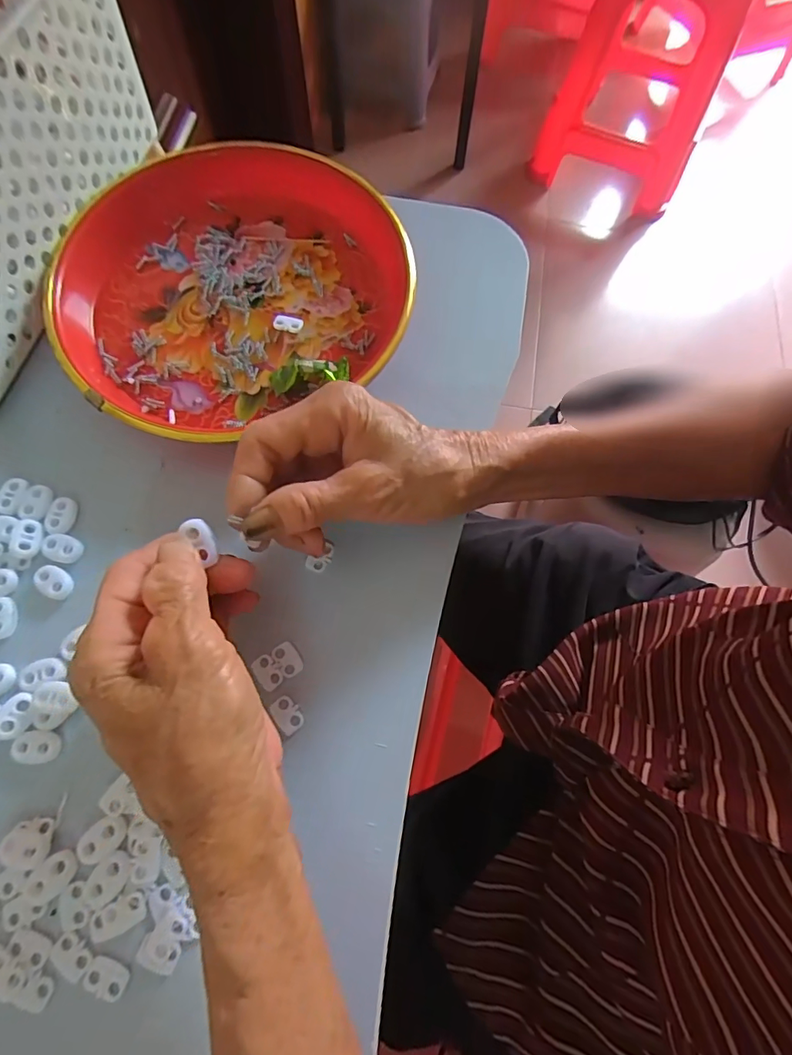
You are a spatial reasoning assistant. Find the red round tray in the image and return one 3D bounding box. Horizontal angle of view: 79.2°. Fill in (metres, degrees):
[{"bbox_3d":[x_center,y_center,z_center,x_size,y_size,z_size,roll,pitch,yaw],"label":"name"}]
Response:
[{"bbox_3d":[-0.106,-0.156,0.303,0.208,0.034,0.193,0,72,-1],"label":"red round tray"}]

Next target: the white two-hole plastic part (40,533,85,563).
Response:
[{"bbox_3d":[-0.185,0.011,0.264,0.021,0.004,0.015,20,73,5],"label":"white two-hole plastic part"}]

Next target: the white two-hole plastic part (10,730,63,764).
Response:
[{"bbox_3d":[-0.175,0.107,0.232,0.022,0.004,0.015,6,72,1],"label":"white two-hole plastic part"}]

